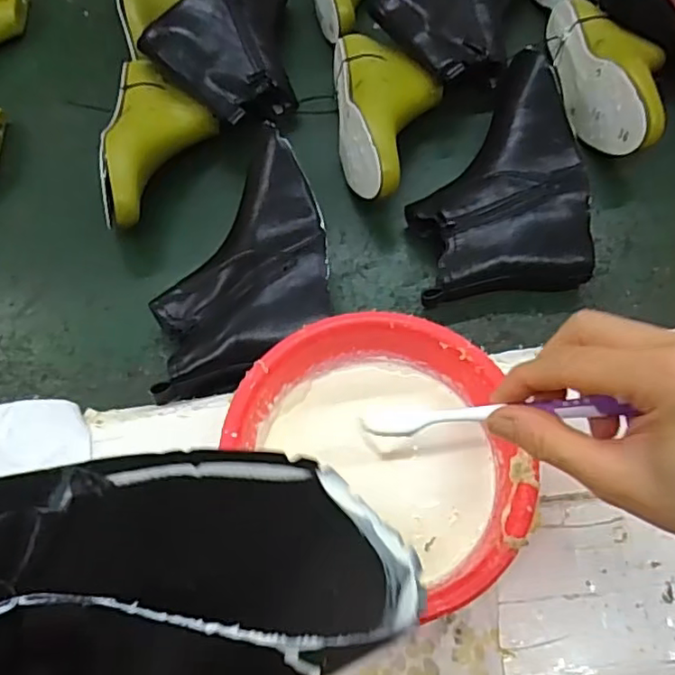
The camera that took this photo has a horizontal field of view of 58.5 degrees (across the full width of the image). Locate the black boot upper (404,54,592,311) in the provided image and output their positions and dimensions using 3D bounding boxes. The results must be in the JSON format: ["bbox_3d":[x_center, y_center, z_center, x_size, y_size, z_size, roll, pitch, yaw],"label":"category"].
[{"bbox_3d":[0.146,-0.150,0.573,0.163,0.065,0.245,-6,62,1],"label":"black boot upper"}]

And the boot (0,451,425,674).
[{"bbox_3d":[-0.068,0.109,0.228,0.217,0.114,0.102,-17,45,-20],"label":"boot"}]

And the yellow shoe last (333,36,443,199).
[{"bbox_3d":[0.056,-0.223,0.613,0.109,0.083,0.217,-5,62,1],"label":"yellow shoe last"}]

